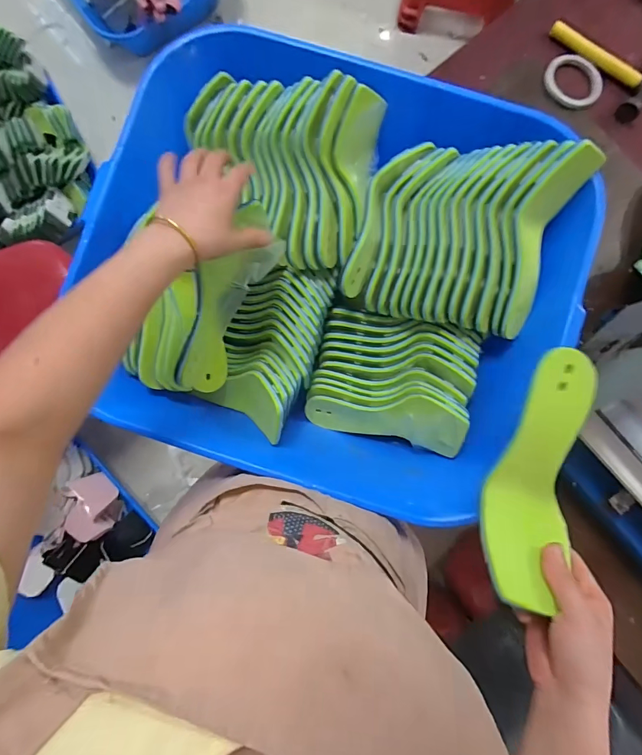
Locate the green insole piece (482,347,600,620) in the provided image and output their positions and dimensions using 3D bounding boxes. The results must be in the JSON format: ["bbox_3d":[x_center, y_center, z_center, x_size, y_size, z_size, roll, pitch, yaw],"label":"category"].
[{"bbox_3d":[0.195,0.085,0.350,0.073,0.034,0.214,14,91,0],"label":"green insole piece"}]

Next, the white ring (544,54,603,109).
[{"bbox_3d":[0.426,-0.500,0.672,0.081,0.008,0.098,-44,88,-4],"label":"white ring"}]

